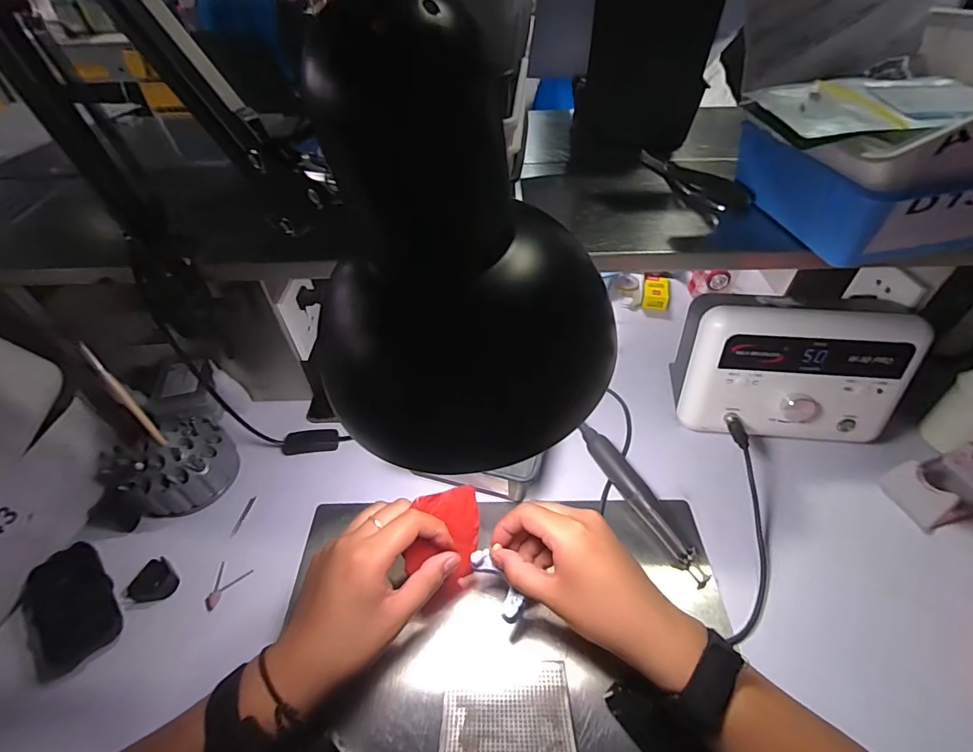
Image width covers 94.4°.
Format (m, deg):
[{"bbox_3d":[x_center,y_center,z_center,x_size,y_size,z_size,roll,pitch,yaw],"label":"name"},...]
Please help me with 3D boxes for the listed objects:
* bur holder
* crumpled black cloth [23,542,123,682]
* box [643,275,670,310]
[{"bbox_3d":[-0.341,0.090,0.491,0.100,0.082,0.108,-1,46,1],"label":"bur holder"},{"bbox_3d":[-0.381,0.210,0.411,0.066,0.016,0.109,-36,55,-28],"label":"crumpled black cloth"},{"bbox_3d":[0.269,-0.131,0.716,0.038,0.023,0.068,12,48,13],"label":"box"}]

